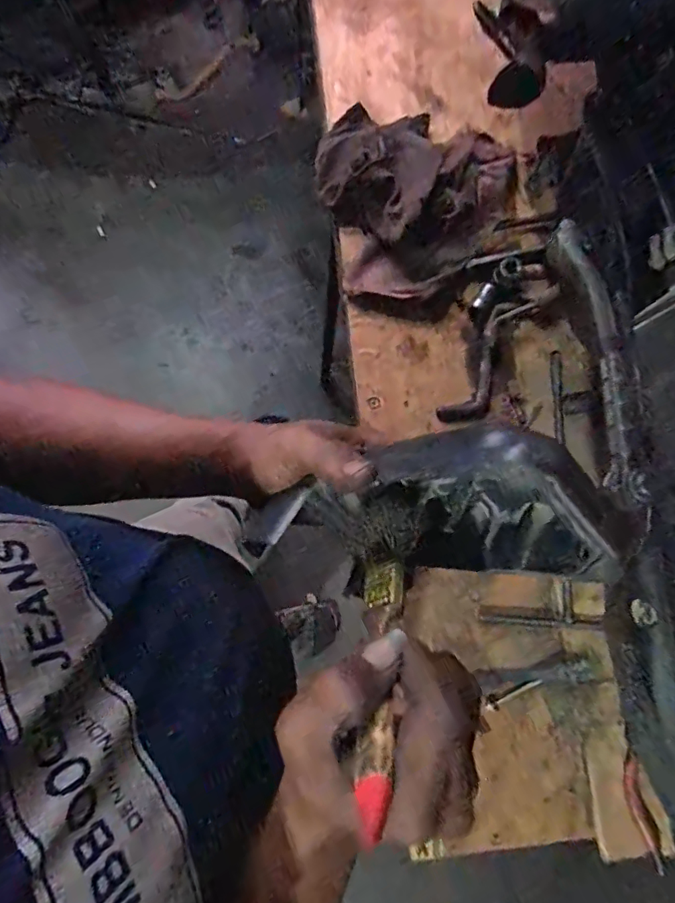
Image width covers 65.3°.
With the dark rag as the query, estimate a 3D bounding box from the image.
[{"bbox_3d":[0.097,-0.316,0.643,0.249,0.054,0.261,3,78,0],"label":"dark rag"}]

